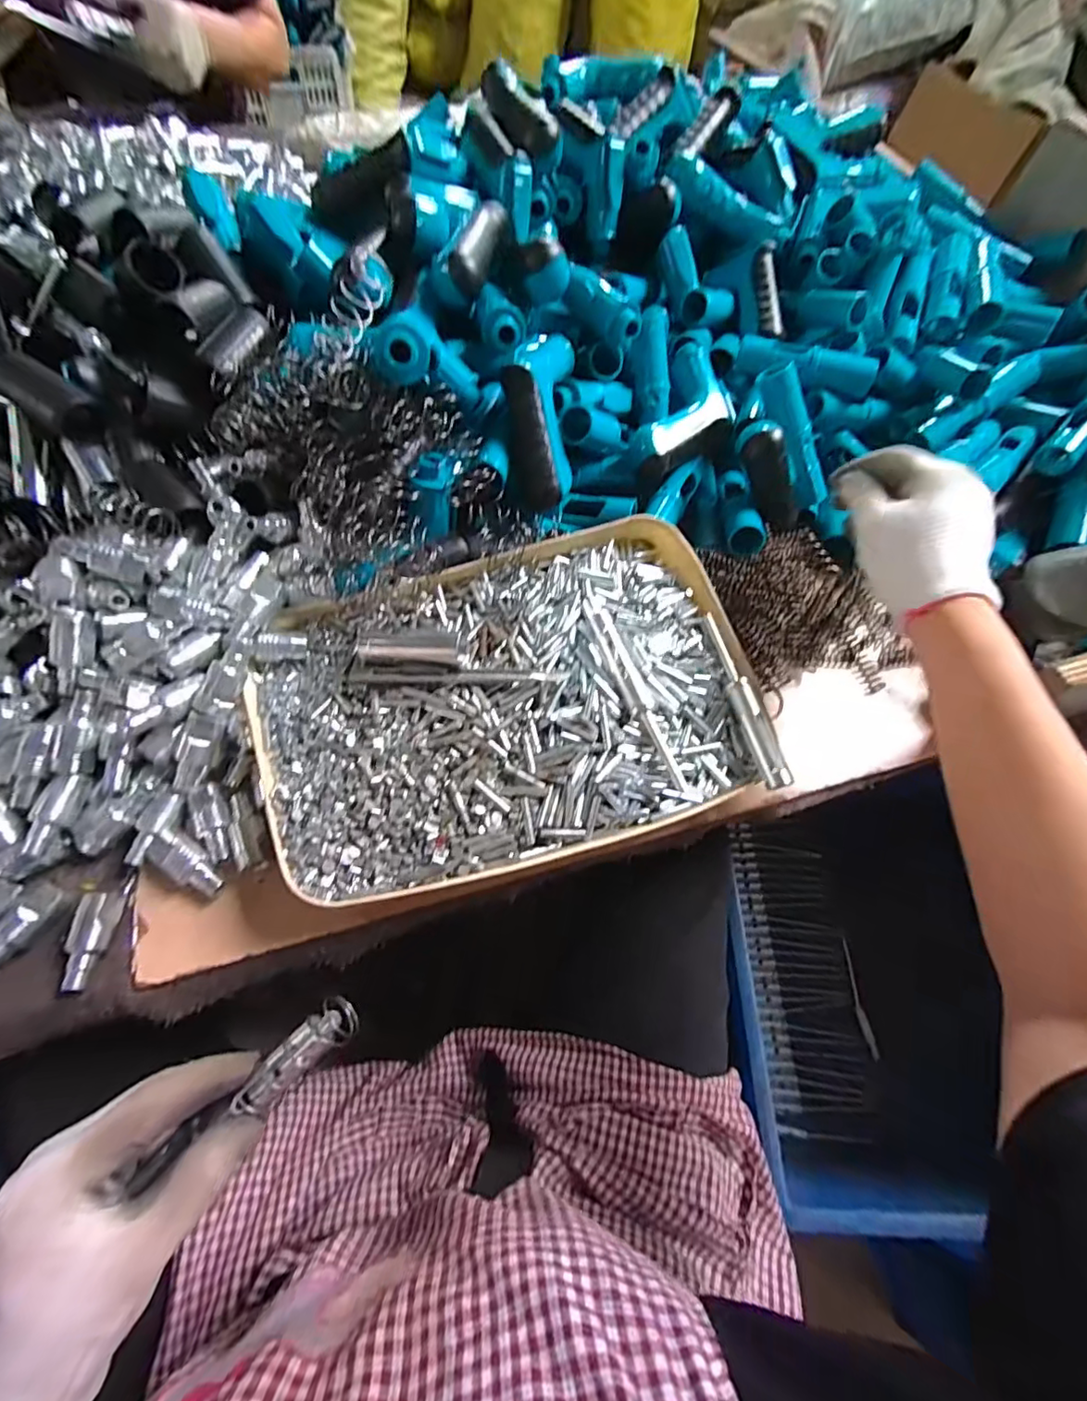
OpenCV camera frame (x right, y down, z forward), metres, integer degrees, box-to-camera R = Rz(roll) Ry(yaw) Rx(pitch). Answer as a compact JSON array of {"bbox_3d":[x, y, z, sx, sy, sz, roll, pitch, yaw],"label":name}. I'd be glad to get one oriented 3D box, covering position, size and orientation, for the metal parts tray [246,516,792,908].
[{"bbox_3d":[-0.022,-0.005,0.380,0.330,0.049,0.225,-13,64,-13],"label":"metal parts tray"}]

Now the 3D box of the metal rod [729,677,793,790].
[{"bbox_3d":[0.143,0.021,0.366,0.017,0.017,0.073,-9,64,-11],"label":"metal rod"}]

